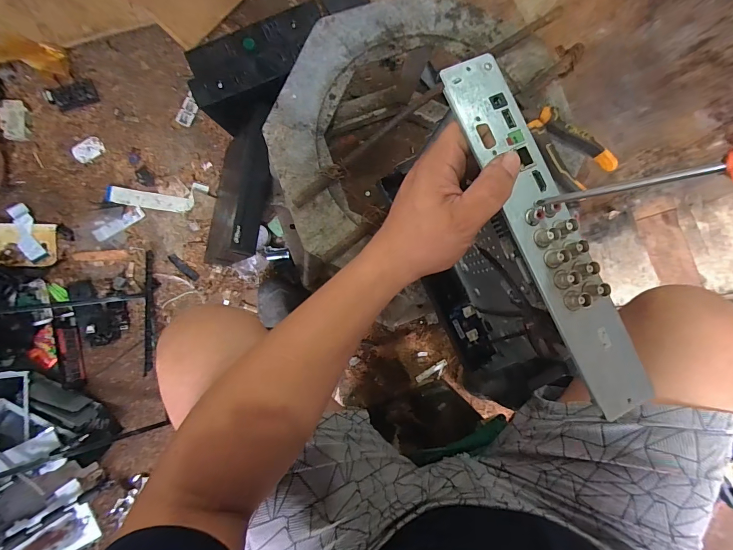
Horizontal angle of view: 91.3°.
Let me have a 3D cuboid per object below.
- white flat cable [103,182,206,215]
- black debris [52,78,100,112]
[{"bbox_3d":[-0.459,-0.168,0.787,0.205,0.016,0.064,-4,87,-5],"label":"white flat cable"},{"bbox_3d":[-0.634,-0.392,0.780,0.091,0.013,0.048,-17,88,-5],"label":"black debris"}]

